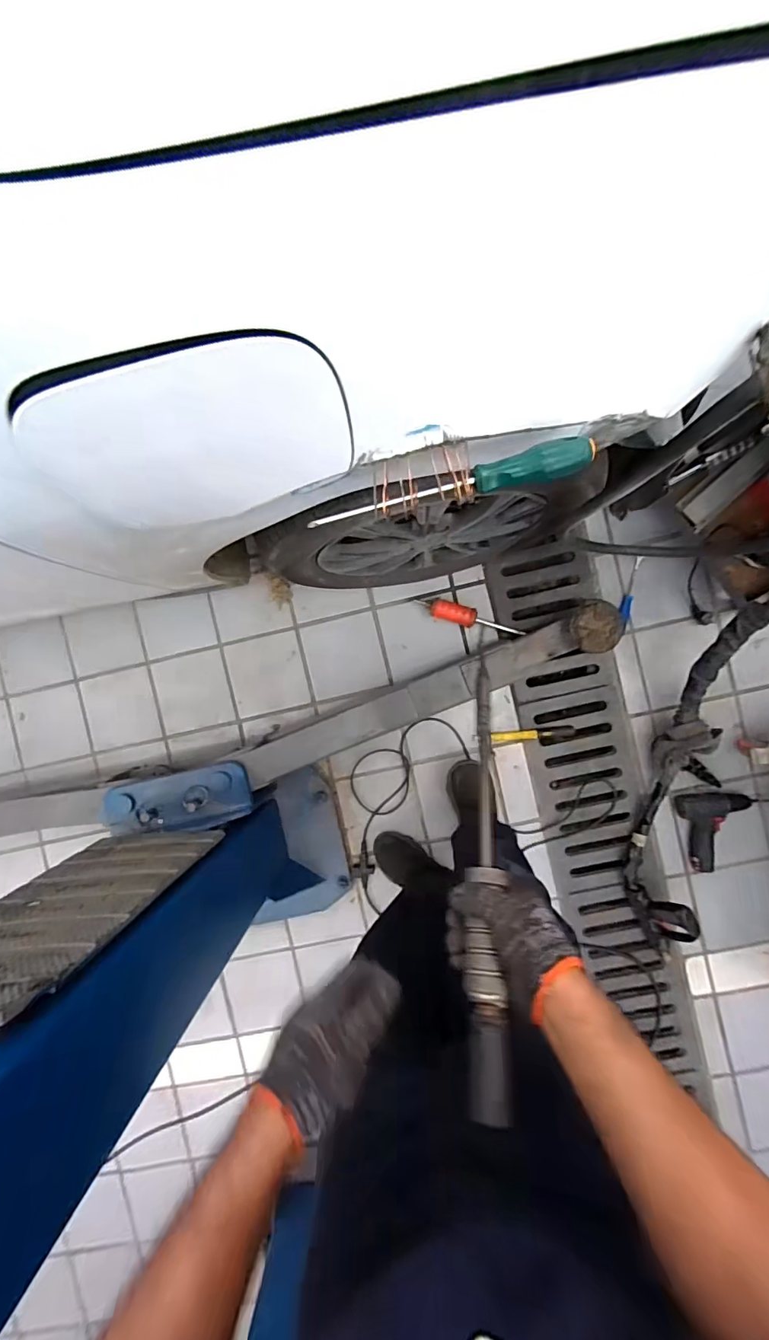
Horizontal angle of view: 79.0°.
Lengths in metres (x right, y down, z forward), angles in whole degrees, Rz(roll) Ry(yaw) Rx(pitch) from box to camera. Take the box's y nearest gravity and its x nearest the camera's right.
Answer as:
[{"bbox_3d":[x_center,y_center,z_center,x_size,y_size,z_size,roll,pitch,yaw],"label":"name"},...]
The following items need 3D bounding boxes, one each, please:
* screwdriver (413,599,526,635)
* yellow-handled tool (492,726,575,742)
[{"bbox_3d":[0.214,-0.132,1.169,0.279,0.044,0.050,14,93,4],"label":"screwdriver"},{"bbox_3d":[0.373,0.163,1.179,0.204,0.024,0.027,-6,91,5],"label":"yellow-handled tool"}]

